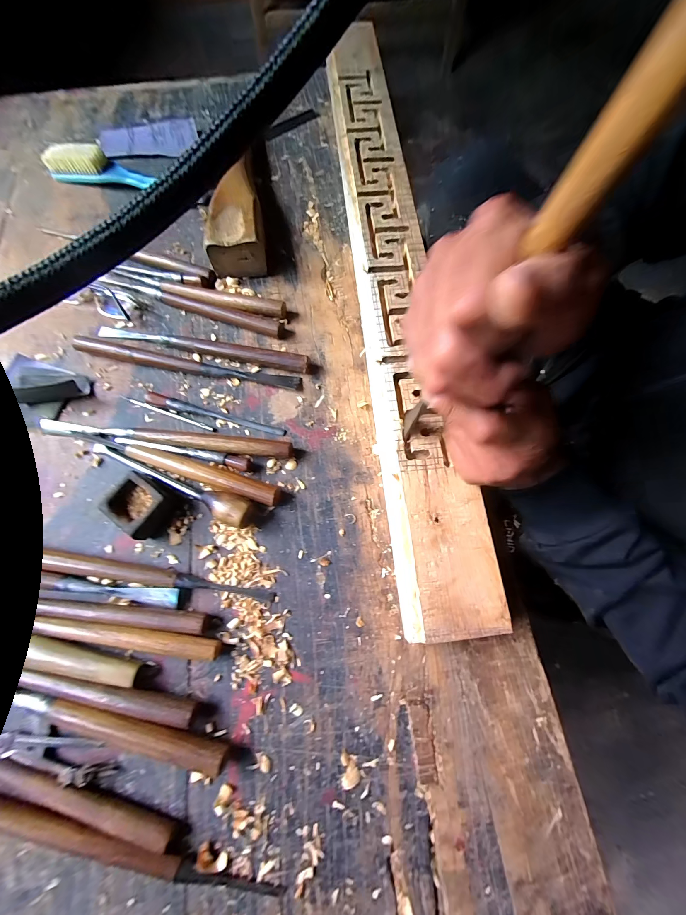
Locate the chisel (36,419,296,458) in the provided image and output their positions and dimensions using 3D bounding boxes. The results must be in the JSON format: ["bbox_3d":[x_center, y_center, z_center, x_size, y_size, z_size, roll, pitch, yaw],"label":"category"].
[{"bbox_3d":[-0.178,-0.020,0.318,0.257,0.018,0.016,6,73,2],"label":"chisel"}]

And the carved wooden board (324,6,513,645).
[{"bbox_3d":[0.056,-0.246,0.377,0.087,0.026,0.820,-4,72,-1],"label":"carved wooden board"}]

